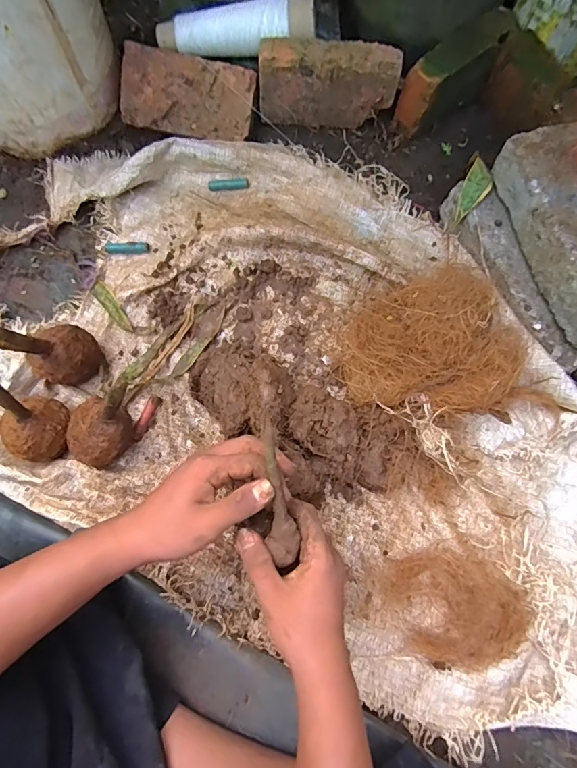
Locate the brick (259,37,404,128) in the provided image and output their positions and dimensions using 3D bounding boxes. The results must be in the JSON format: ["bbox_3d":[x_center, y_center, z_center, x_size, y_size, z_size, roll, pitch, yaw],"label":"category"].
[{"bbox_3d":[0.057,-0.437,0.647,0.197,0.092,0.056,2,75,0],"label":"brick"}]

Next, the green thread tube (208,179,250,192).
[{"bbox_3d":[-0.089,-0.297,0.666,0.060,0.012,0.013,-2,75,-1],"label":"green thread tube"}]

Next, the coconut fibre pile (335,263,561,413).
[{"bbox_3d":[0.181,-0.041,0.554,0.237,0.075,0.210,-18,76,-6],"label":"coconut fibre pile"}]

